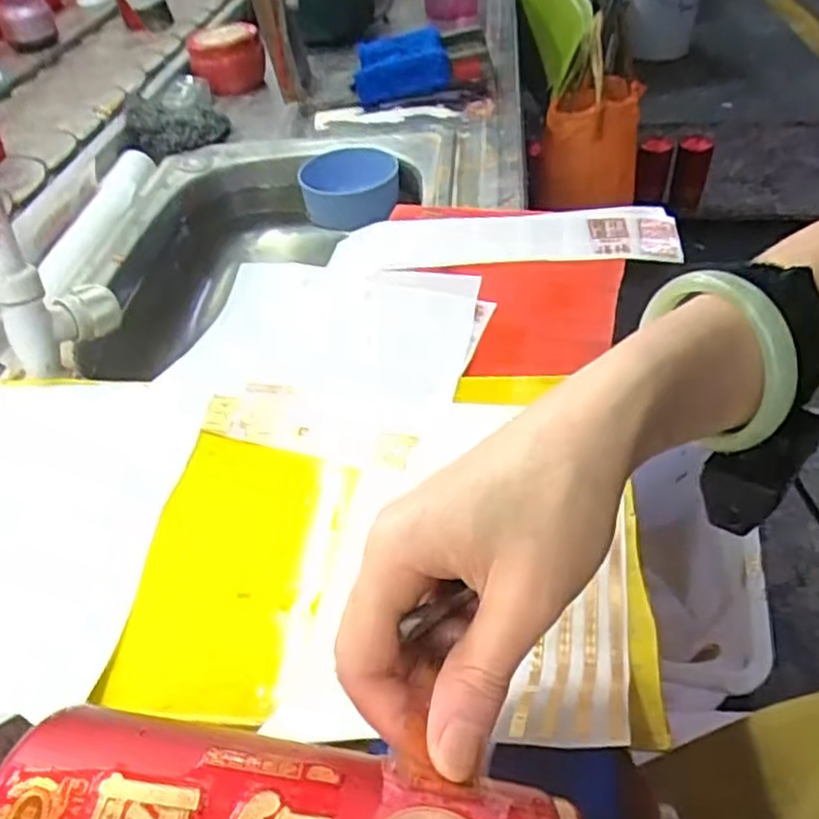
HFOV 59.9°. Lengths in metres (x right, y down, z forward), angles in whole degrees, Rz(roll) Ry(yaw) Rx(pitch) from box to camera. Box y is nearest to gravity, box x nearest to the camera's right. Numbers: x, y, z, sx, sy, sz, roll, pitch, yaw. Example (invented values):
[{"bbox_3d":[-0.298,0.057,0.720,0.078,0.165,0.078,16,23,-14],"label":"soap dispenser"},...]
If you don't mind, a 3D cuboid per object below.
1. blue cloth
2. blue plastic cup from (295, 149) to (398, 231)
[{"bbox_3d":[-0.012,-0.442,0.909,0.119,0.042,0.093,-6,43,-1],"label":"blue cloth"},{"bbox_3d":[-0.066,-0.253,0.810,0.110,0.050,0.100,-3,44,2],"label":"blue plastic cup"}]

